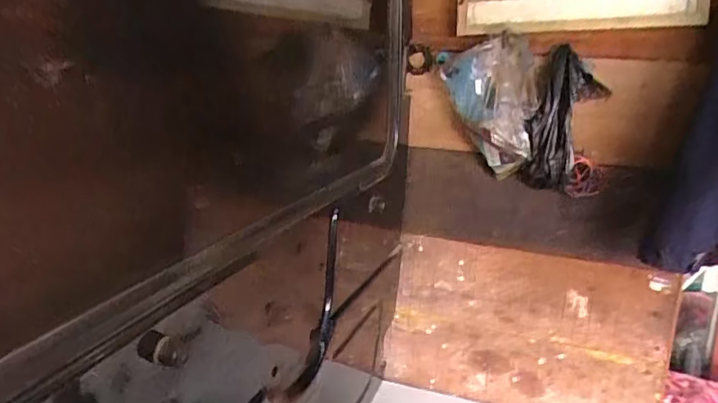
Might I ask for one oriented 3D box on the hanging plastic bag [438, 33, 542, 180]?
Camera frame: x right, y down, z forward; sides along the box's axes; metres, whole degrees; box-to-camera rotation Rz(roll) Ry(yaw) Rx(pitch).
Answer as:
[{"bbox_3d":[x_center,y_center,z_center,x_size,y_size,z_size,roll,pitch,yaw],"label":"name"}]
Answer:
[{"bbox_3d":[0.239,-0.174,1.021,0.177,0.243,0.123,4,15,13],"label":"hanging plastic bag"}]

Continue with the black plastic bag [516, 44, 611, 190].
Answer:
[{"bbox_3d":[0.368,-0.145,1.002,0.113,0.245,0.069,-4,15,-16],"label":"black plastic bag"}]

